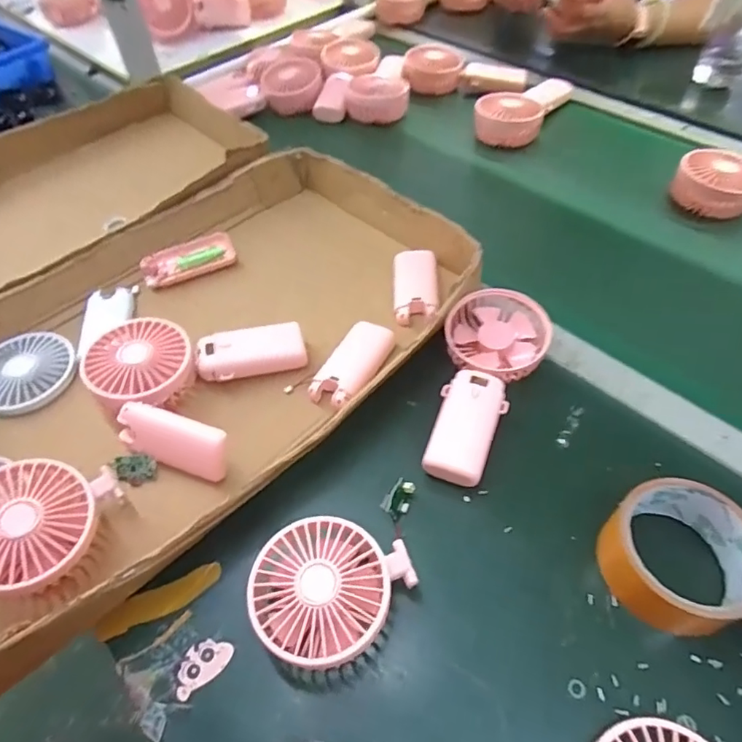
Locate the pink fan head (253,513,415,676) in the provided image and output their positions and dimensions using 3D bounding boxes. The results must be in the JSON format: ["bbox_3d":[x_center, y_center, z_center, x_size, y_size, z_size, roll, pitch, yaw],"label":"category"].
[{"bbox_3d":[-0.029,0.144,0.345,0.087,0.046,0.093,-2,52,2],"label":"pink fan head"}]

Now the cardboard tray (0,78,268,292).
[{"bbox_3d":[-0.386,-0.181,0.634,0.290,0.102,0.584,34,61,26],"label":"cardboard tray"}]

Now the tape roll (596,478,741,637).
[{"bbox_3d":[0.206,0.122,0.349,0.086,0.049,0.088,-2,52,2],"label":"tape roll"}]

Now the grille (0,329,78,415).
[{"bbox_3d":[-0.320,-0.001,0.480,0.087,0.018,0.086,-2,52,2],"label":"grille"}]

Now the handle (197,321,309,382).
[{"bbox_3d":[-0.106,-0.016,0.470,0.093,0.026,0.040,-13,52,-7],"label":"handle"}]

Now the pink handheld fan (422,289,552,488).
[{"bbox_3d":[0.099,0.009,0.442,0.087,0.039,0.189,11,53,12],"label":"pink handheld fan"}]

